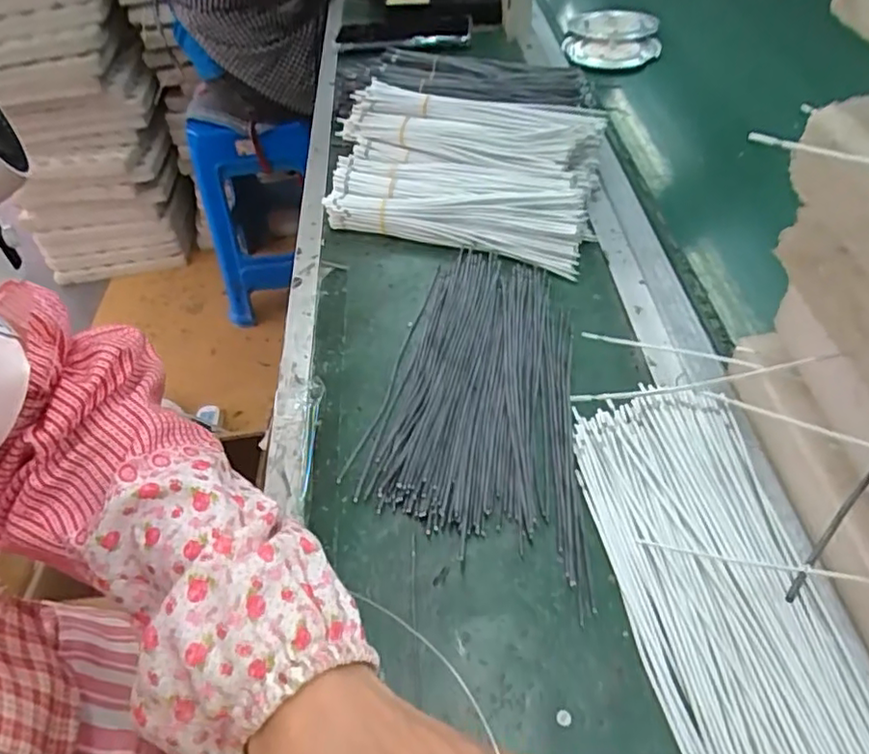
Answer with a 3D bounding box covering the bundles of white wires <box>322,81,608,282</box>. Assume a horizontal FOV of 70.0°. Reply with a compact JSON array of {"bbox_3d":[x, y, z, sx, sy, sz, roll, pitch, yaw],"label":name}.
[{"bbox_3d":[0.019,-0.165,0.496,0.207,0.027,0.154,9,69,14],"label":"bundles of white wires"}]

